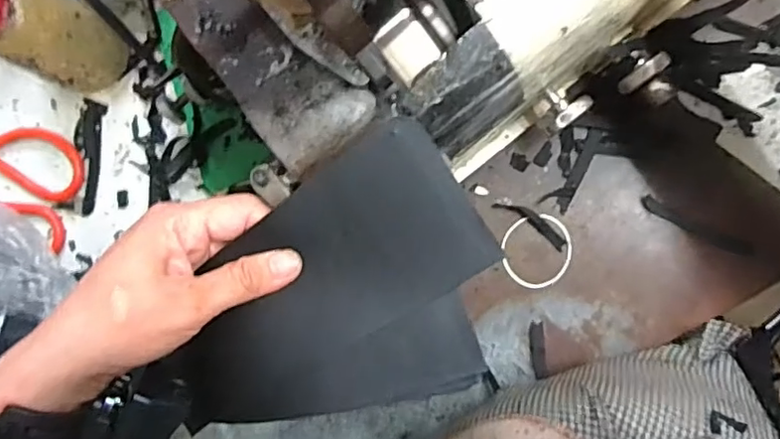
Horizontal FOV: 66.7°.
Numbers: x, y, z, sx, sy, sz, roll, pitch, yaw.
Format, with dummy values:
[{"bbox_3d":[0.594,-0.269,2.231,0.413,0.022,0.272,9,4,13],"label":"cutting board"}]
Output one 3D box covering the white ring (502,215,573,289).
[{"bbox_3d":[0.109,0.024,0.437,0.050,0.004,0.055,0,92,7],"label":"white ring"}]

